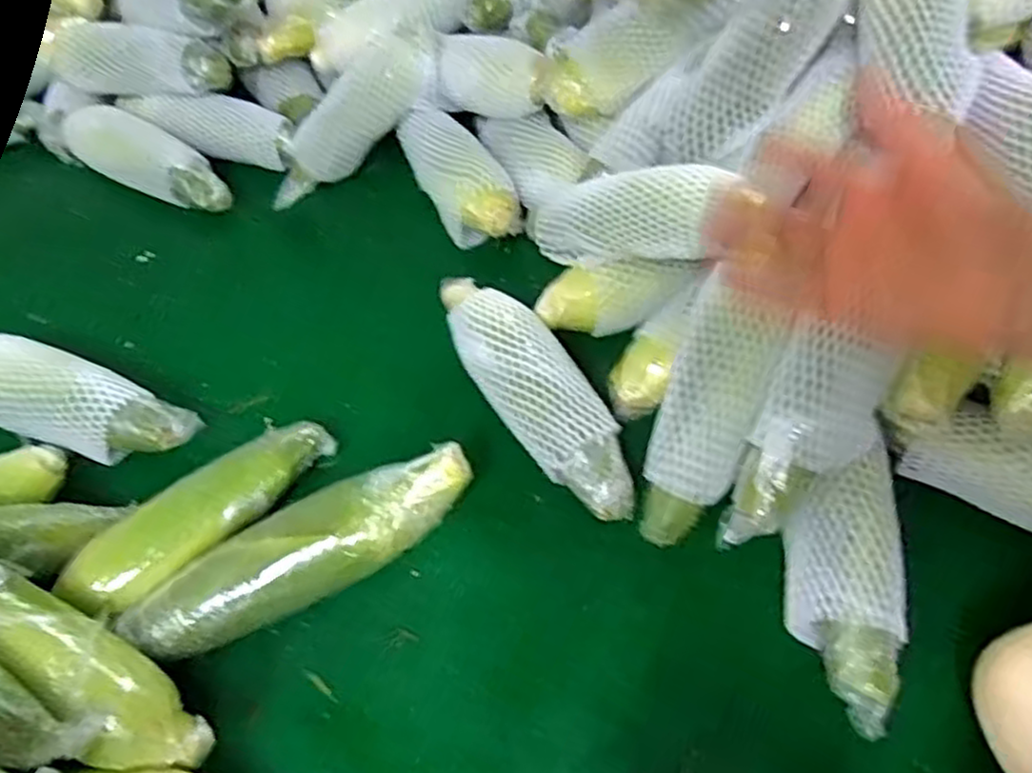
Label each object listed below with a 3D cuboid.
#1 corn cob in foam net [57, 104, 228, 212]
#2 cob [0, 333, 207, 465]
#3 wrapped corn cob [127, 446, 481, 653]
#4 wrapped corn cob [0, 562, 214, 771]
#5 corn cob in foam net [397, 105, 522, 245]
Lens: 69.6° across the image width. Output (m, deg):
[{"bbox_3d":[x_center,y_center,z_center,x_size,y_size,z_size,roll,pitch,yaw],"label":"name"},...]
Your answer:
[{"bbox_3d":[-0.413,-0.257,0.830,0.236,0.050,0.069,27,61,21],"label":"corn cob in foam net"},{"bbox_3d":[-0.399,0.004,0.628,0.268,0.054,0.074,14,57,13],"label":"cob"},{"bbox_3d":[-0.148,0.115,0.526,0.250,0.053,0.061,-24,57,-12],"label":"wrapped corn cob"},{"bbox_3d":[-0.288,0.161,0.454,0.231,0.049,0.055,37,62,-1],"label":"wrapped corn cob"},{"bbox_3d":[-0.059,-0.217,0.772,0.077,0.062,0.189,-22,56,-11],"label":"corn cob in foam net"}]

